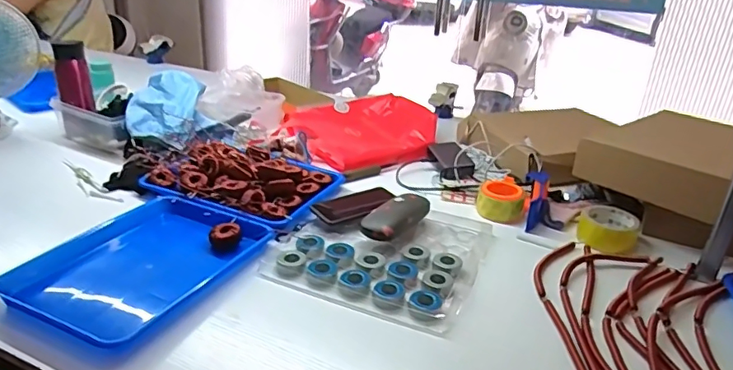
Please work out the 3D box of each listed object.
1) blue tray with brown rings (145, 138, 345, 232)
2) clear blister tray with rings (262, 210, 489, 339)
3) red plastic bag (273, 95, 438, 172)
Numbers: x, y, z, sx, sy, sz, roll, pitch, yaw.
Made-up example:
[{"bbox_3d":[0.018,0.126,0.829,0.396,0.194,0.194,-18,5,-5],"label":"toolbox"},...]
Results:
[{"bbox_3d":[-0.229,-0.031,1.010,0.319,0.045,0.267,16,27,25],"label":"blue tray with brown rings"},{"bbox_3d":[0.027,0.103,0.863,0.306,0.022,0.289,13,26,21],"label":"clear blister tray with rings"},{"bbox_3d":[-0.007,-0.131,1.275,0.341,0.072,0.298,-13,29,-31],"label":"red plastic bag"}]

